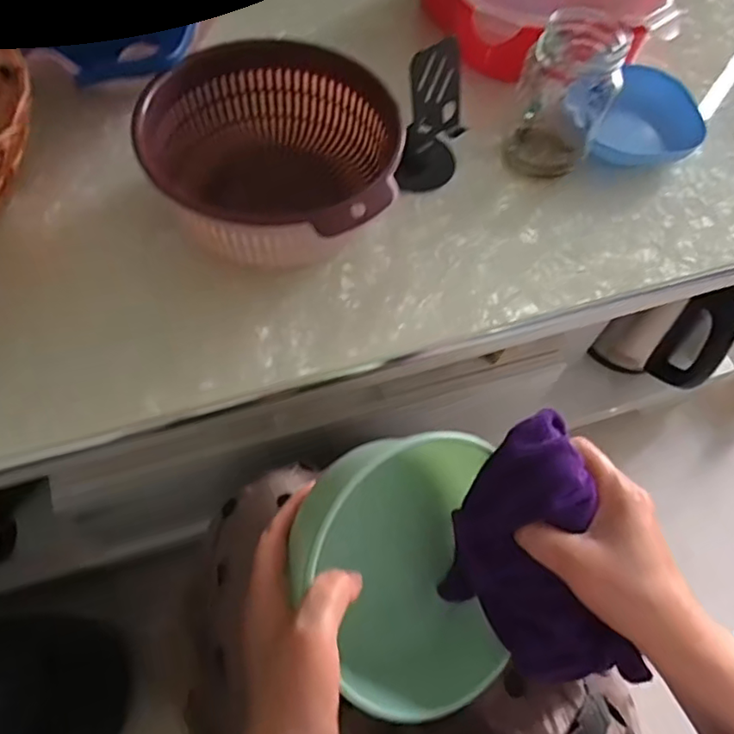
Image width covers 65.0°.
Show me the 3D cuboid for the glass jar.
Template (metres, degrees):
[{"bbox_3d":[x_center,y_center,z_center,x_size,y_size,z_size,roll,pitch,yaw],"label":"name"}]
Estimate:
[{"bbox_3d":[0.176,-0.239,0.520,0.078,0.129,0.083,1,62,-3],"label":"glass jar"}]

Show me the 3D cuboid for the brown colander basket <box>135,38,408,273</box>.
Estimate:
[{"bbox_3d":[-0.074,-0.178,0.478,0.193,0.111,0.199,3,62,-2],"label":"brown colander basket"}]

